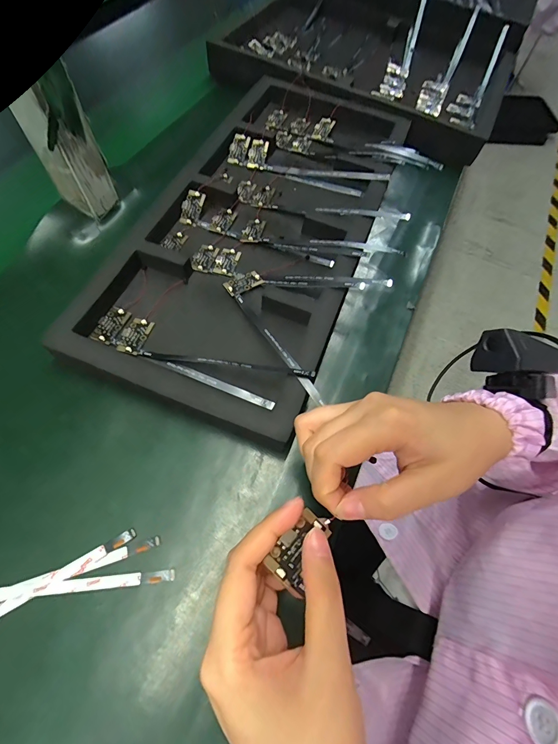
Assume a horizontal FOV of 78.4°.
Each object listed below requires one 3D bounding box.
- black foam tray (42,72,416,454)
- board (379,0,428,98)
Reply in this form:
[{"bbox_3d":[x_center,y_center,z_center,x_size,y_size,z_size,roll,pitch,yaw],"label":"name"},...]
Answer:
[{"bbox_3d":[-0.006,-0.172,0.376,0.248,0.035,0.474,20,66,7],"label":"black foam tray"},{"bbox_3d":[0.196,-0.497,0.533,0.041,0.041,0.208,20,85,7],"label":"board"}]

